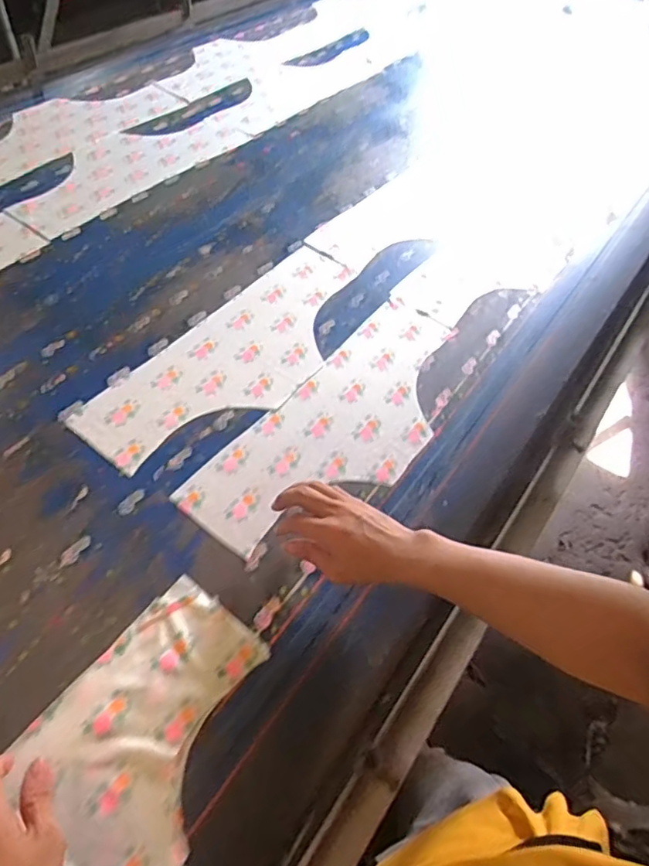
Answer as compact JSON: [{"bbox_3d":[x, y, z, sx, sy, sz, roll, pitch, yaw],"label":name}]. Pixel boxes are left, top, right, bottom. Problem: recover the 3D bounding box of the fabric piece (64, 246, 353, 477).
[{"bbox_3d":[-0.106,-0.114,0.777,0.178,0.005,0.464,33,58,18],"label":"fabric piece"}]

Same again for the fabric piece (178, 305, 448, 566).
[{"bbox_3d":[0.037,-0.019,0.728,0.177,0.009,0.451,34,59,18],"label":"fabric piece"}]

